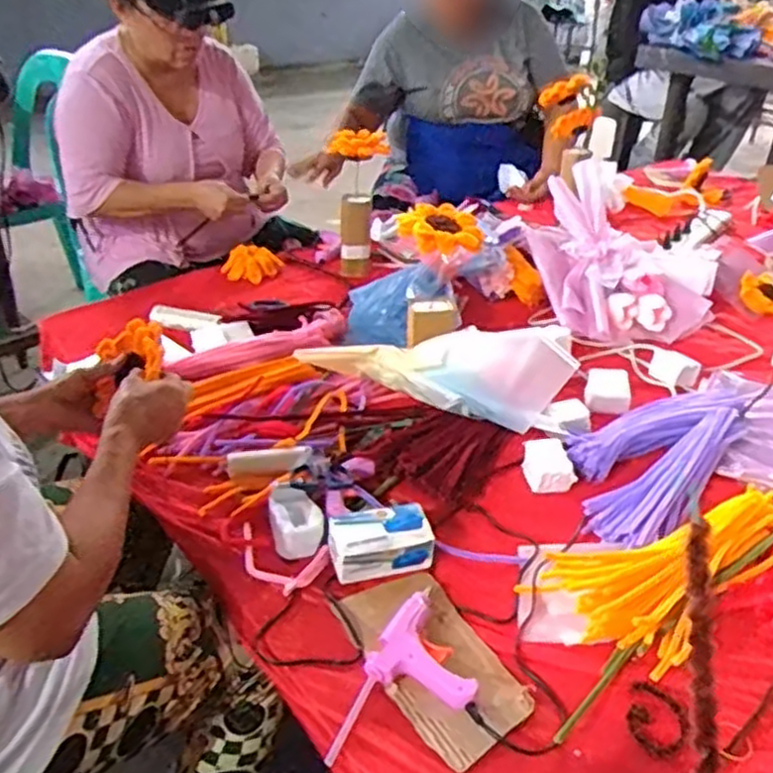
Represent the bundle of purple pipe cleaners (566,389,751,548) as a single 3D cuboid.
[{"bbox_3d":[0.342,0.076,0.961,0.154,0.037,0.360,23,38,31],"label":"bundle of purple pipe cleaners"}]

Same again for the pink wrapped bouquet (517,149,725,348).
[{"bbox_3d":[0.411,-0.244,1.320,0.328,0.184,0.351,11,33,16],"label":"pink wrapped bouquet"}]

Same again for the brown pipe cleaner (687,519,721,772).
[{"bbox_3d":[0.108,0.129,0.253,0.008,0.161,0.005,2,-10,2],"label":"brown pipe cleaner"}]

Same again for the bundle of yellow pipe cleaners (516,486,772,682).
[{"bbox_3d":[0.298,0.172,0.805,0.302,0.044,0.169,-26,41,-36],"label":"bundle of yellow pipe cleaners"}]

